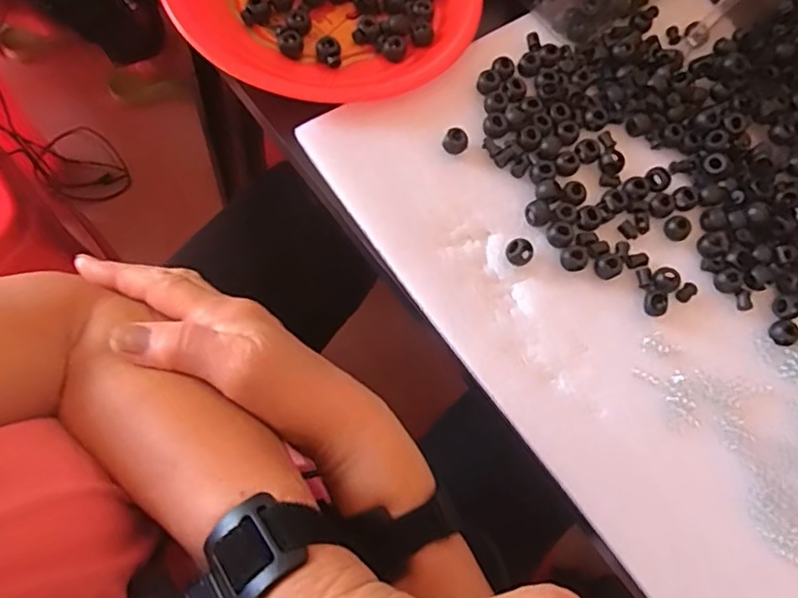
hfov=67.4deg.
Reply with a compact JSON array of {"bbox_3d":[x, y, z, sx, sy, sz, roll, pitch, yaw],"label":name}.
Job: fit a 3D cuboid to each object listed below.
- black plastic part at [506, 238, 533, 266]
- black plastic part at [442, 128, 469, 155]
[{"bbox_3d":[0.078,-0.030,0.393,0.017,0.016,0.017,3,71,-8],"label":"black plastic part"},{"bbox_3d":[0.040,-0.109,0.413,0.016,0.010,0.017,3,71,-8],"label":"black plastic part"}]

